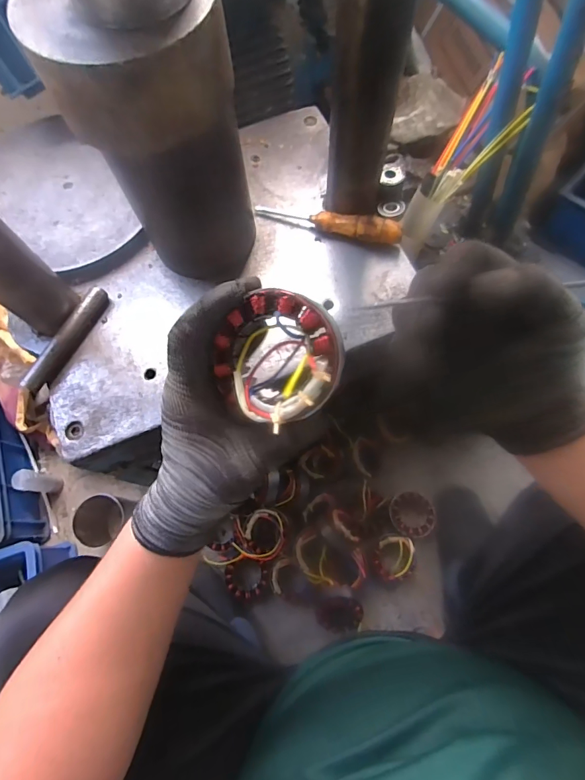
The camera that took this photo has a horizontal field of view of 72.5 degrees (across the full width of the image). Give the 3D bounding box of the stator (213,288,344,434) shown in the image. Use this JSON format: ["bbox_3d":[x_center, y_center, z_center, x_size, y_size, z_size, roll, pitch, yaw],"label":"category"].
[{"bbox_3d":[-0.008,-0.021,0.266,0.079,0.038,0.079,0,90,9],"label":"stator"}]

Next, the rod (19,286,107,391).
[{"bbox_3d":[-0.263,-0.060,0.468,0.018,0.025,0.140,26,74,10],"label":"rod"}]

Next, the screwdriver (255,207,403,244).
[{"bbox_3d":[0.044,-0.214,0.504,0.186,0.031,0.026,16,73,7],"label":"screwdriver"}]

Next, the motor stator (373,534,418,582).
[{"bbox_3d":[0.200,0.318,0.758,0.080,0.031,0.084,-1,71,2],"label":"motor stator"}]

